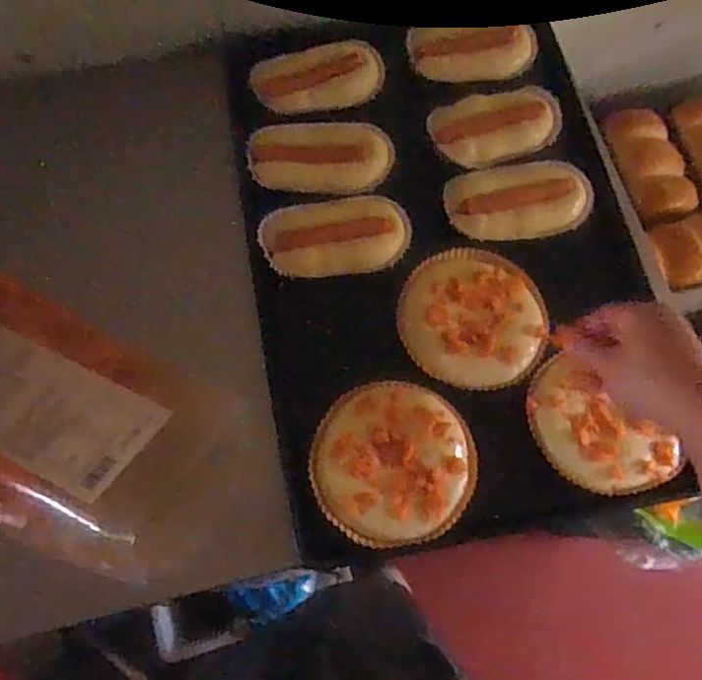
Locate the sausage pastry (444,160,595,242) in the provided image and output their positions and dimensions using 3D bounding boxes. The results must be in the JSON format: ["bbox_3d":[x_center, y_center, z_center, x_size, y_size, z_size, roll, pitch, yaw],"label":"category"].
[{"bbox_3d":[0.187,-0.156,0.659,0.158,0.027,0.084,-11,72,-6],"label":"sausage pastry"}]

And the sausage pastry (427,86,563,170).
[{"bbox_3d":[0.169,-0.244,0.696,0.147,0.033,0.071,-14,72,-7],"label":"sausage pastry"}]

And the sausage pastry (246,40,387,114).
[{"bbox_3d":[-0.037,-0.301,0.701,0.153,0.034,0.062,-12,72,-6],"label":"sausage pastry"}]

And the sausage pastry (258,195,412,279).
[{"bbox_3d":[-0.016,-0.111,0.643,0.153,0.025,0.082,-5,71,-4],"label":"sausage pastry"}]

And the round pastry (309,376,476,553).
[{"bbox_3d":[0.040,0.111,0.566,0.148,0.017,0.148,1,71,-2],"label":"round pastry"}]

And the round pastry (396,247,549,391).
[{"bbox_3d":[0.125,-0.024,0.622,0.147,0.015,0.145,1,71,-2],"label":"round pastry"}]

